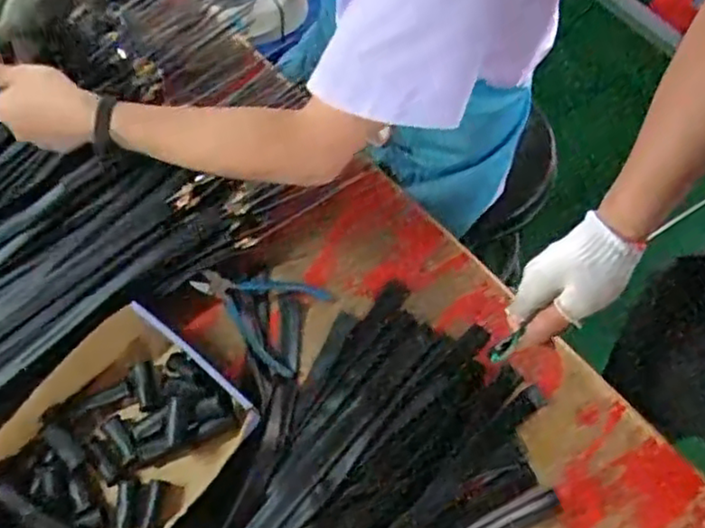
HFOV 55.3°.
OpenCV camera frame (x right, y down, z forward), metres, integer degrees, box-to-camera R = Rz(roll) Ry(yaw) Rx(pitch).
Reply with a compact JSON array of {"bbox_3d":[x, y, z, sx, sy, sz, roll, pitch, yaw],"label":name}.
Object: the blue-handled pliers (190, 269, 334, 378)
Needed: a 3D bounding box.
[{"bbox_3d":[-0.105,0.044,0.754,0.140,0.021,0.107,30,73,13],"label":"blue-handled pliers"}]

